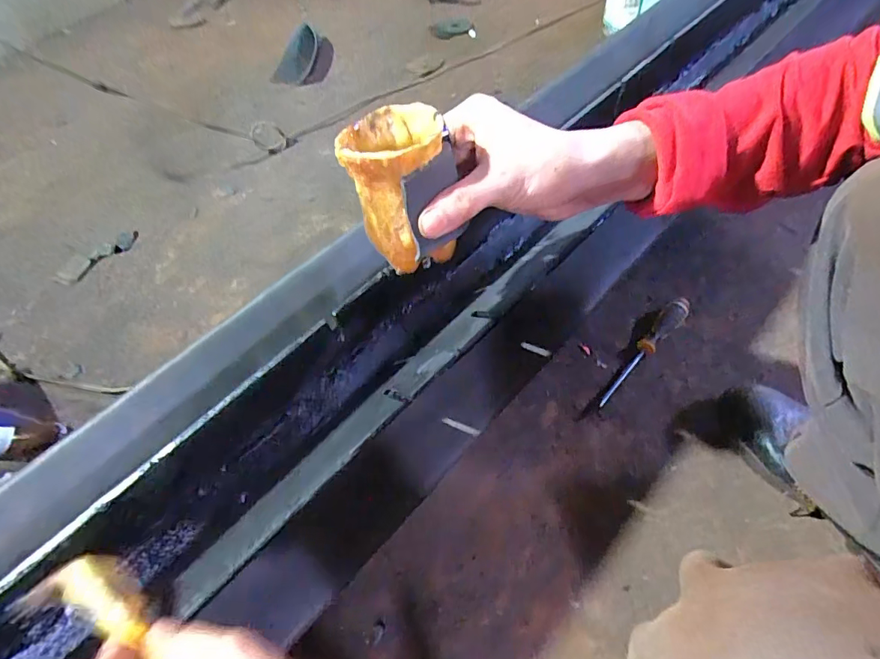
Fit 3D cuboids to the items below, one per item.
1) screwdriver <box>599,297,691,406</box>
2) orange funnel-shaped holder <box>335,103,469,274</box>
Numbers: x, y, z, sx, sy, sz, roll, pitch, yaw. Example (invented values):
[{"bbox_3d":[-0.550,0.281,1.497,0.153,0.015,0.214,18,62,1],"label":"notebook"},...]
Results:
[{"bbox_3d":[0.295,0.029,0.676,0.030,0.022,0.214,36,65,24],"label":"screwdriver"},{"bbox_3d":[-0.022,-0.083,0.280,0.061,0.073,0.068,-9,56,-3],"label":"orange funnel-shaped holder"}]

